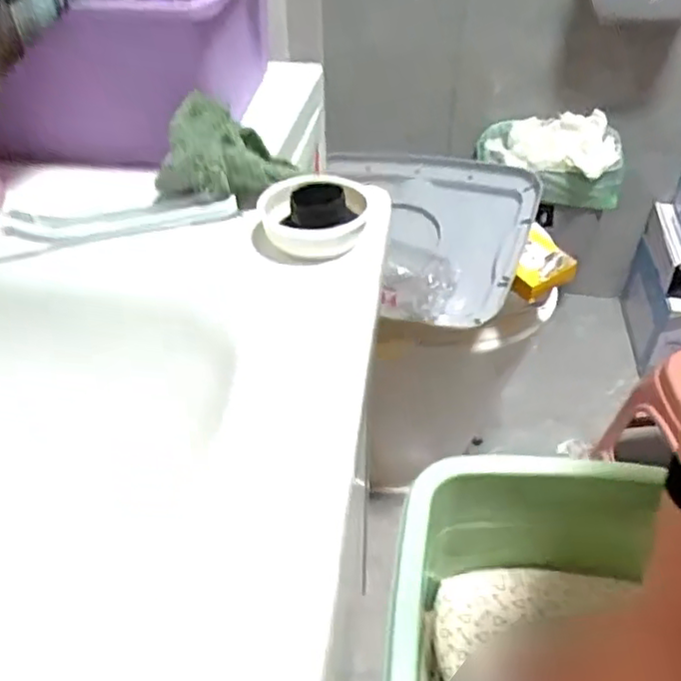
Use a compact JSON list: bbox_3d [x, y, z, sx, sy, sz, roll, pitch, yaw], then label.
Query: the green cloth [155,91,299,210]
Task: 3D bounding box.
[{"bbox_3d":[-0.075,-0.120,0.417,0.071,0.047,0.076,17,45,21],"label":"green cloth"}]

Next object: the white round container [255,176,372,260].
[{"bbox_3d":[-0.015,-0.077,0.398,0.067,0.027,0.060,-6,41,-4],"label":"white round container"}]

